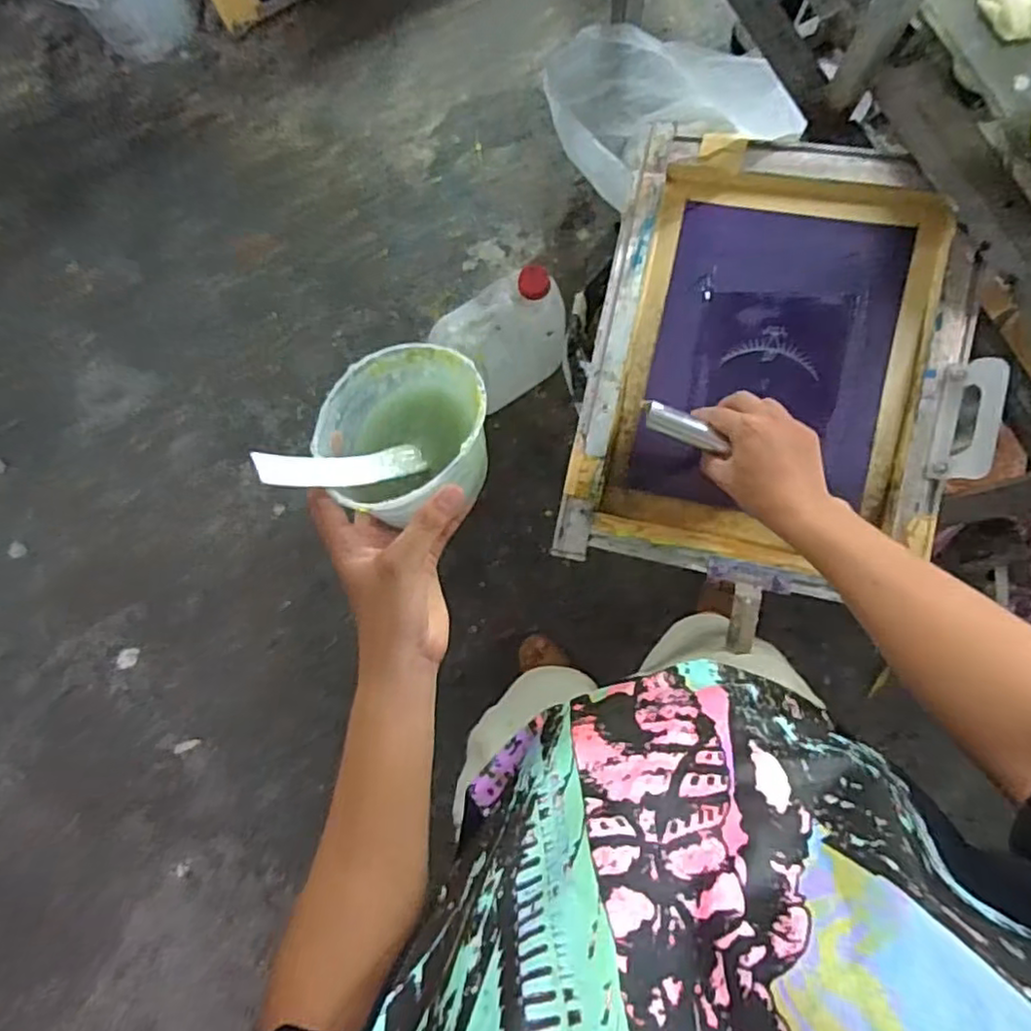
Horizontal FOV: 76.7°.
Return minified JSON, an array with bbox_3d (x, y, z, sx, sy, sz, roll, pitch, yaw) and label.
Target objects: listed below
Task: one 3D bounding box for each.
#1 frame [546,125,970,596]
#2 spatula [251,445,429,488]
[{"bbox_3d":[0.278,-0.168,0.717,0.375,0.057,0.485,13,83,5],"label":"frame"},{"bbox_3d":[-0.109,-0.032,0.421,0.014,0.125,0.025,-25,81,38],"label":"spatula"}]

